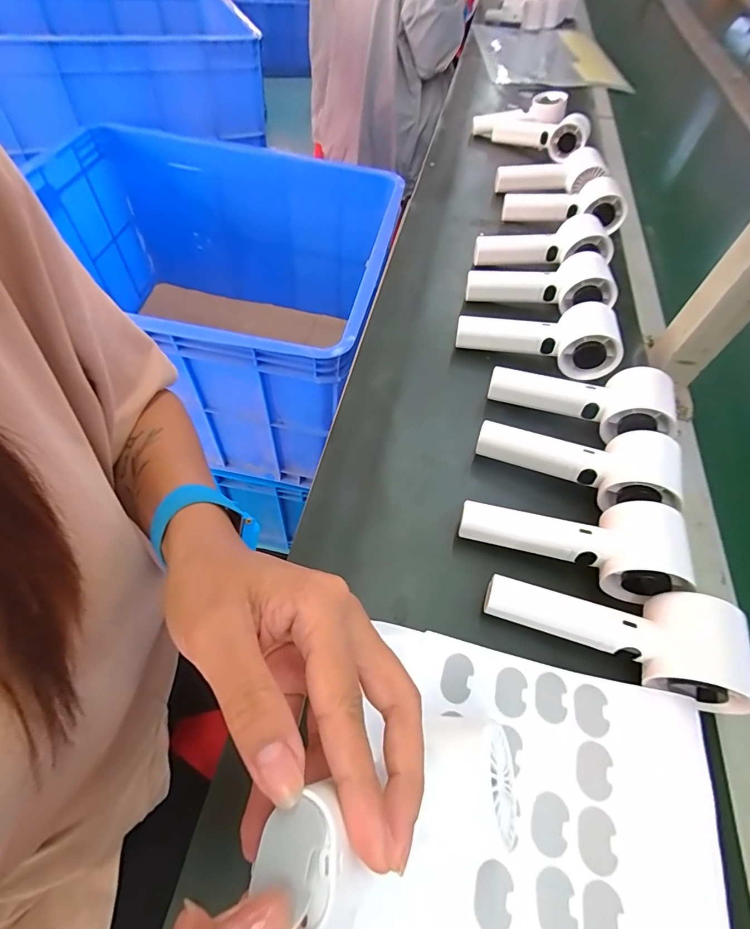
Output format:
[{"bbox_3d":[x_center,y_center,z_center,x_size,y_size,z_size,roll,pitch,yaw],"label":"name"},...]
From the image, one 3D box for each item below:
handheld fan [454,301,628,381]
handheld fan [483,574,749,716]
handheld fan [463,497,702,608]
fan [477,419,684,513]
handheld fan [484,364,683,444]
[{"bbox_3d":[0.167,-0.135,0.451,0.157,0.056,0.063,16,58,10],"label":"handheld fan"},{"bbox_3d":[0.159,0.101,0.289,0.160,0.055,0.060,23,60,14],"label":"handheld fan"},{"bbox_3d":[0.142,0.048,0.327,0.148,0.055,0.060,18,59,11],"label":"handheld fan"},{"bbox_3d":[0.164,-0.007,0.365,0.150,0.059,0.059,24,60,15],"label":"fan"},{"bbox_3d":[0.184,-0.064,0.399,0.153,0.048,0.059,18,58,11],"label":"handheld fan"}]

